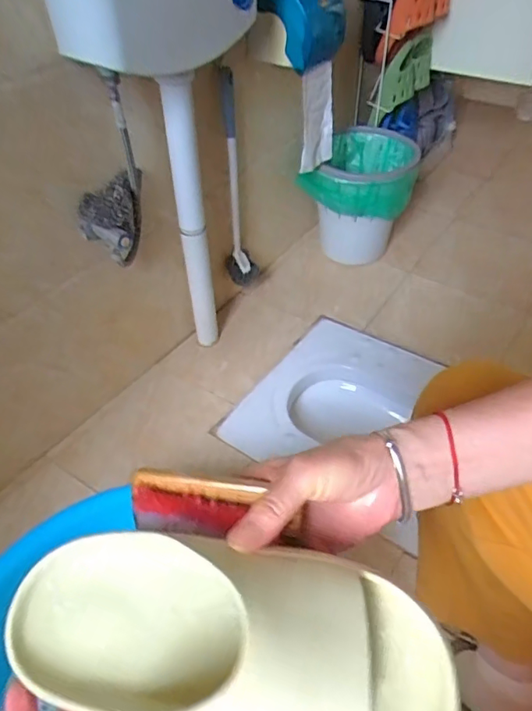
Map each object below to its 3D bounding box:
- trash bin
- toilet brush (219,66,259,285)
[{"bbox_3d":[0.232,-0.361,1.299,0.222,0.270,0.288,22,49,23],"label":"trash bin"},{"bbox_3d":[-0.053,-0.330,1.095,0.070,0.472,0.093,-2,44,1],"label":"toilet brush"}]

